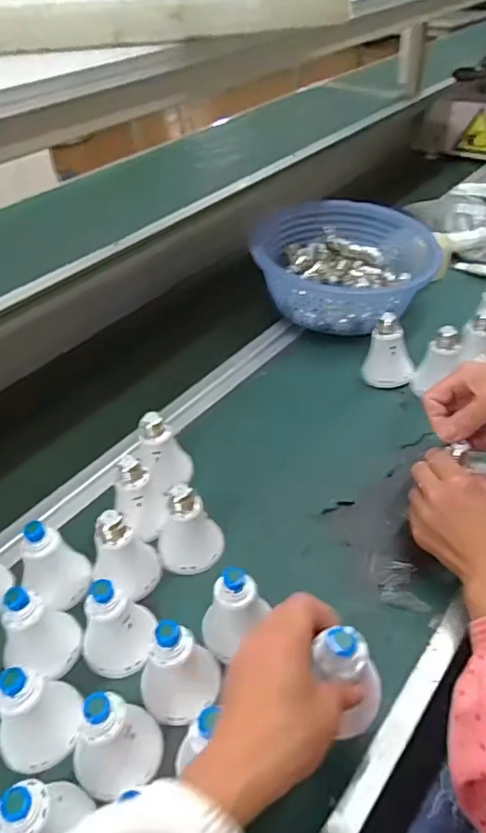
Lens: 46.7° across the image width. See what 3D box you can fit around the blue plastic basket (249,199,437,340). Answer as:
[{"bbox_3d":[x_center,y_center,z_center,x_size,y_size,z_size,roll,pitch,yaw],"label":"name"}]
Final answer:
[{"bbox_3d":[0.167,-0.241,0.892,0.261,0.111,0.271,9,43,15],"label":"blue plastic basket"}]

